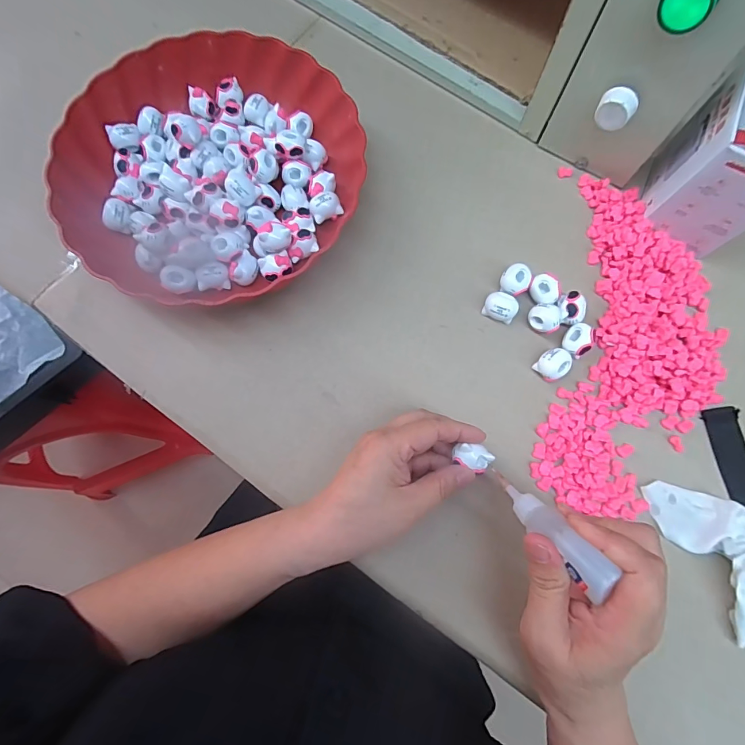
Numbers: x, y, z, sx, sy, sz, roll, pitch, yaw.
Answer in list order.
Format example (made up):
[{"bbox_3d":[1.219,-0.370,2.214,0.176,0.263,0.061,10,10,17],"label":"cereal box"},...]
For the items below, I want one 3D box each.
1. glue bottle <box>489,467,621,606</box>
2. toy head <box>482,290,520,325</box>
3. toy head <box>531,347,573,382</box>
[{"bbox_3d":[0.099,0.088,0.238,0.017,0.089,0.020,-32,119,-7],"label":"glue bottle"},{"bbox_3d":[0.105,-0.054,0.334,0.026,0.018,0.021,17,78,4],"label":"toy head"},{"bbox_3d":[0.141,-0.006,0.322,0.023,0.018,0.022,0,77,0],"label":"toy head"}]

